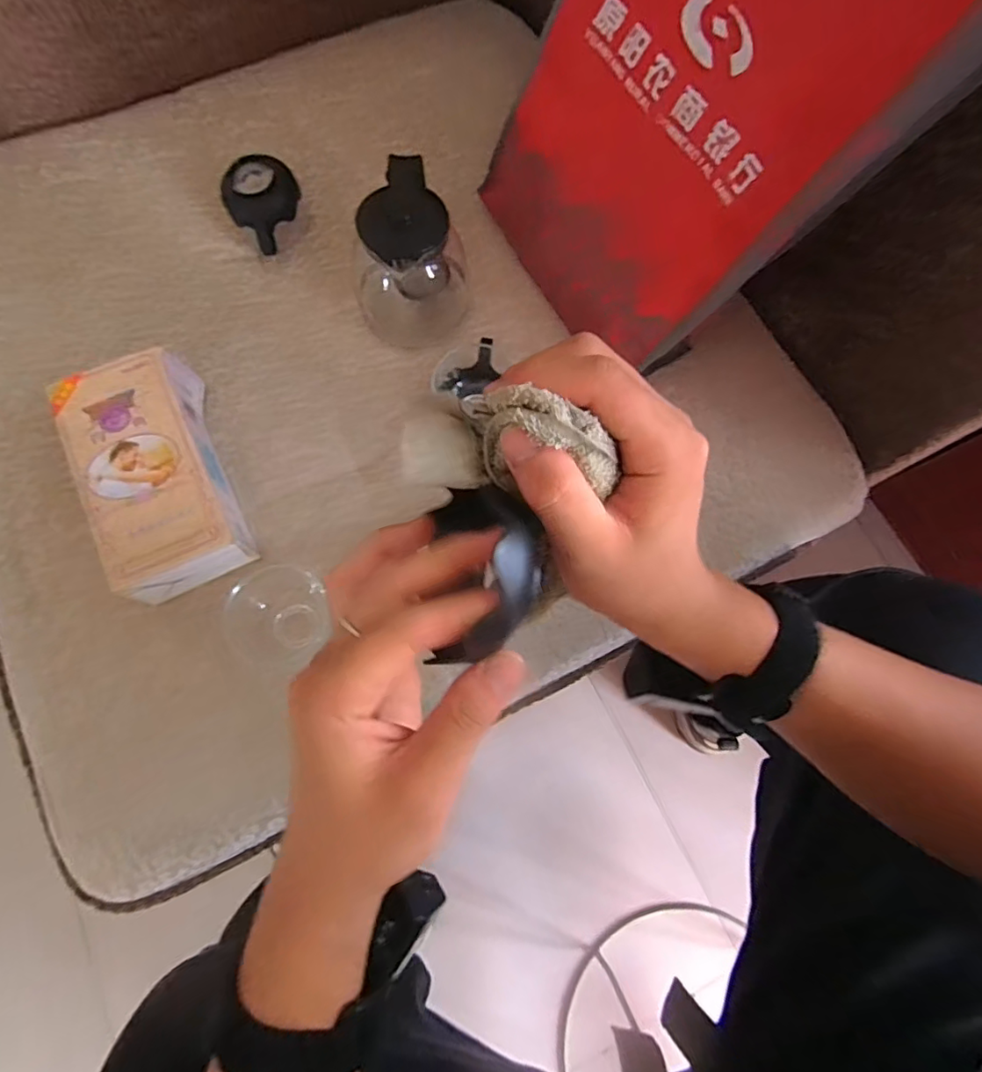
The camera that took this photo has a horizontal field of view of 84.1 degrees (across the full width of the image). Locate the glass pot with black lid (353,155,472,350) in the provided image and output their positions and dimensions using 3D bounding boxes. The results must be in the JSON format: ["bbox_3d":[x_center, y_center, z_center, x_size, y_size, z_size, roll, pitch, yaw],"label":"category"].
[{"bbox_3d":[-0.075,-0.258,0.503,0.106,0.108,0.108,0,75,-2],"label":"glass pot with black lid"}]

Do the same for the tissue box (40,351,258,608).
[{"bbox_3d":[-0.281,-0.049,0.463,0.095,0.069,0.201,-24,77,-8],"label":"tissue box"}]

